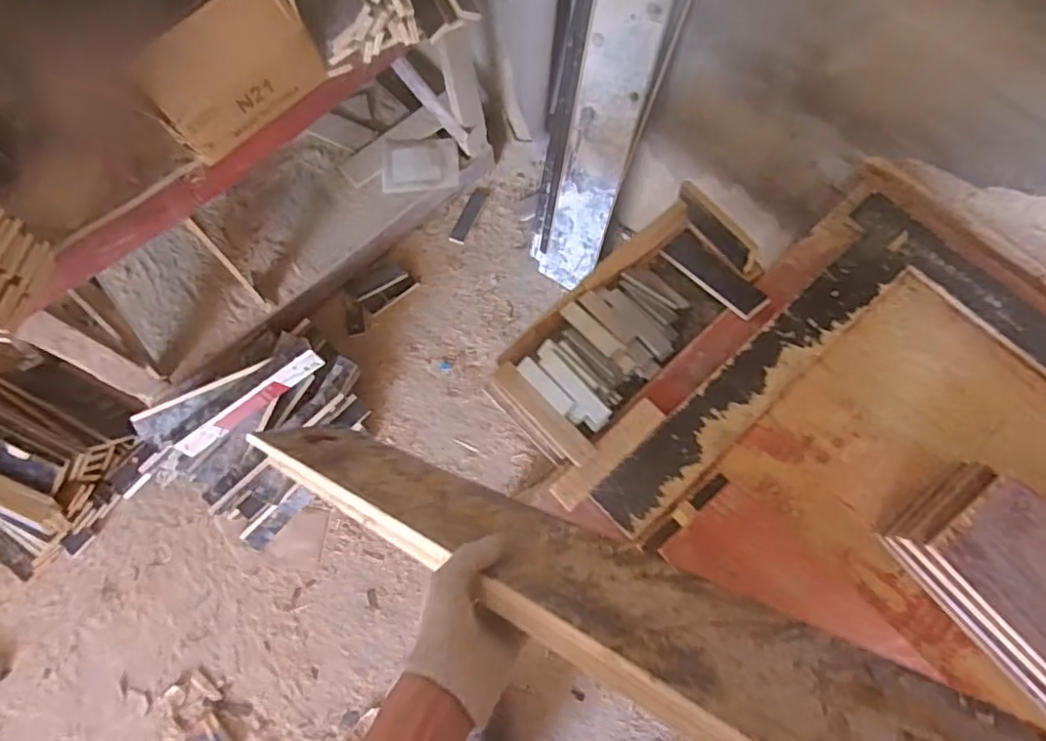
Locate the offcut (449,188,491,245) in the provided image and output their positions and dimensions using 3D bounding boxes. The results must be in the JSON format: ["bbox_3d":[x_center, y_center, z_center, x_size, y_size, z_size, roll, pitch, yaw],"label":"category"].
[{"bbox_3d":[-0.157,-0.456,1.768,0.051,0.021,0.194,21,71,9],"label":"offcut"}]

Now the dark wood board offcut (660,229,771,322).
[{"bbox_3d":[0.300,-0.153,0.941,0.056,0.015,0.184,-47,60,7],"label":"dark wood board offcut"}]

